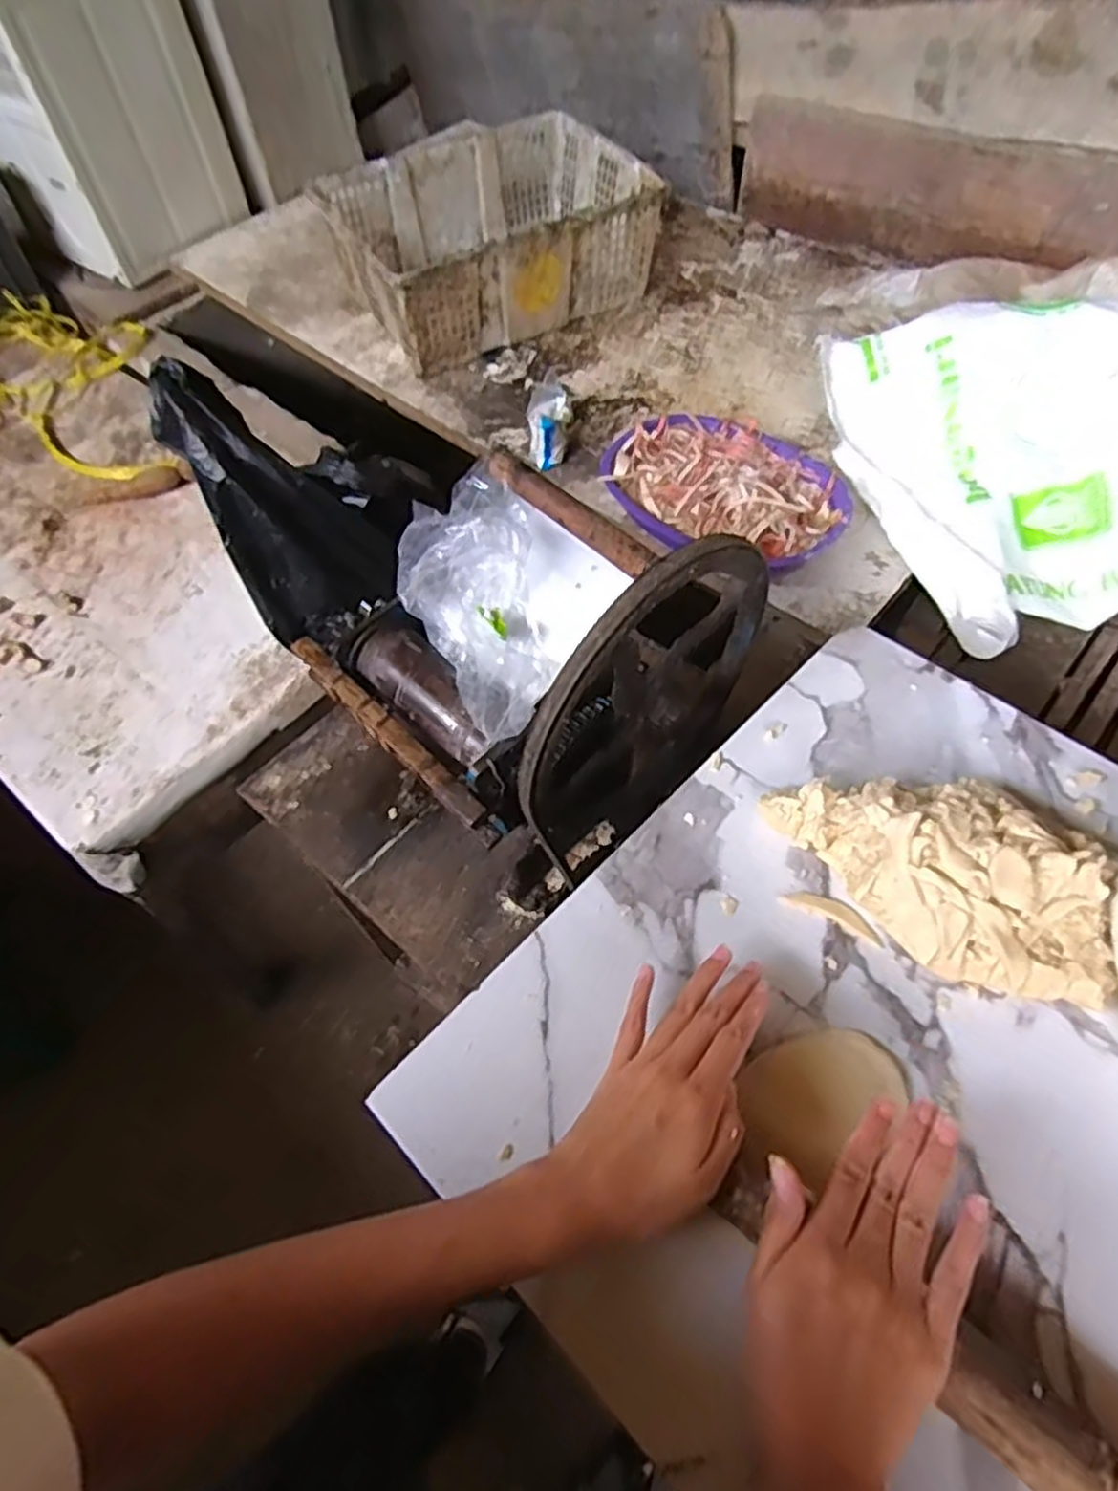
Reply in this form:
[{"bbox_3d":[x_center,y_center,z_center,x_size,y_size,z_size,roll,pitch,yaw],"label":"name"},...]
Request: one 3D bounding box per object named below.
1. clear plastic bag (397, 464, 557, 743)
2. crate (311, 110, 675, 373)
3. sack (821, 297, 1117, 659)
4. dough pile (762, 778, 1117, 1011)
[{"bbox_3d":[-0.063,-0.103,0.571,0.102,0.058,0.207,-12,81,-5],"label":"clear plastic bag"},{"bbox_3d":[-0.107,-0.817,1.237,0.454,0.166,0.335,-26,61,-13],"label":"crate"},{"bbox_3d":[0.646,-0.306,0.837,0.633,0.203,0.379,3,58,5],"label":"sack"},{"bbox_3d":[0.231,0.072,0.466,0.202,0.059,0.127,15,60,12],"label":"dough pile"}]

